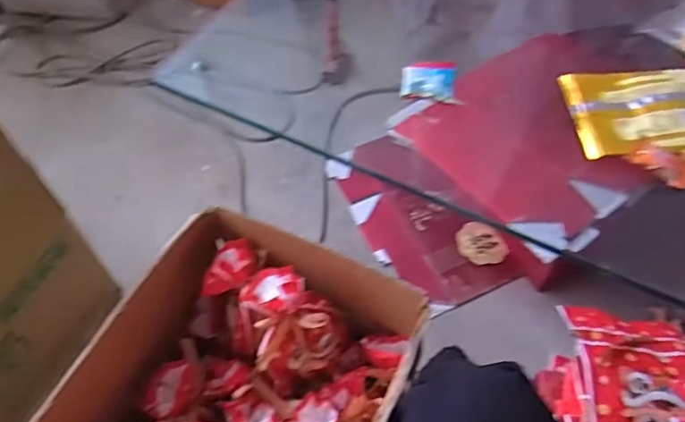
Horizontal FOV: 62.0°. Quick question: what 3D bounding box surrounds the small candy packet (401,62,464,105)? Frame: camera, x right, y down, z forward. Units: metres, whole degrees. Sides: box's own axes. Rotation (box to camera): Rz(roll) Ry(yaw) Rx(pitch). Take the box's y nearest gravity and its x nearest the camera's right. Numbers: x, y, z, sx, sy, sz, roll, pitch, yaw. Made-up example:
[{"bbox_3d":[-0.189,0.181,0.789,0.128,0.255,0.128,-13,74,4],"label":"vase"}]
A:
[{"bbox_3d":[0.082,-0.125,0.537,0.052,0.010,0.055,1,54,2],"label":"small candy packet"}]

